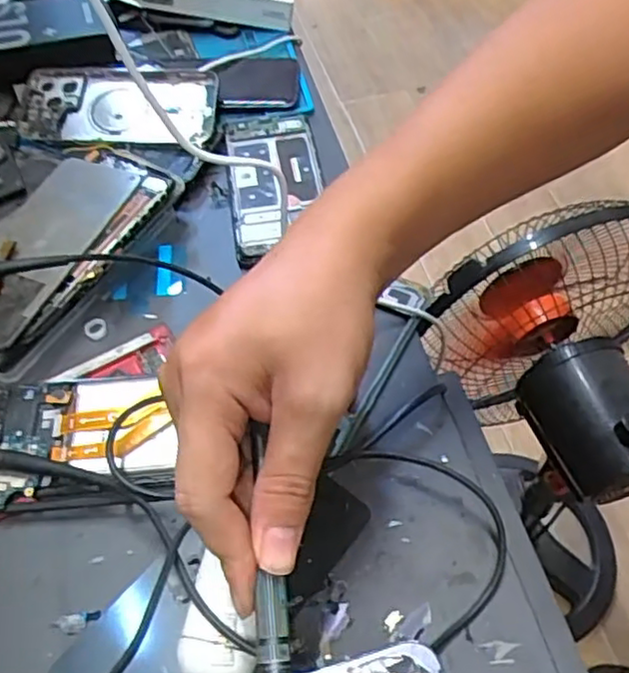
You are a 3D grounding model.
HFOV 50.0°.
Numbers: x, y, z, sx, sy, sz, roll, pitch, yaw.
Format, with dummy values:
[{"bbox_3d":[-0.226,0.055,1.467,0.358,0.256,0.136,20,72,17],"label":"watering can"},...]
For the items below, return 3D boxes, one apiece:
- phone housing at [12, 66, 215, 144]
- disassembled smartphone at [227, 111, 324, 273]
[{"bbox_3d":[-0.169,-0.195,0.572,0.173,0.013,0.083,-2,65,1],"label":"phone housing"},{"bbox_3d":[-0.031,-0.122,0.524,0.069,0.012,0.156,-8,53,-3],"label":"disassembled smartphone"}]

